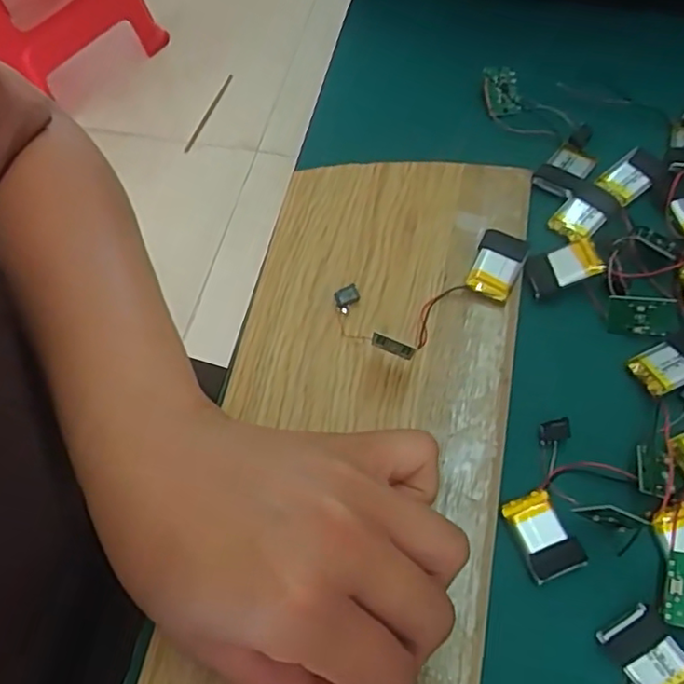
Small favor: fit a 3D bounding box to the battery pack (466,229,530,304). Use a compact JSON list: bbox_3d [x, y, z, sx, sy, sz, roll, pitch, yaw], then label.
[{"bbox_3d":[0.070,-0.034,0.285,0.020,0.010,0.030,18,67,13],"label":"battery pack"}]

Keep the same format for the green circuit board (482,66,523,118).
[{"bbox_3d":[0.085,-0.134,0.337,0.017,0.004,0.025,-13,99,-1],"label":"green circuit board"}]

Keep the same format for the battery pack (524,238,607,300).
[{"bbox_3d":[0.101,-0.035,0.287,0.030,0.007,0.019,-18,64,-4],"label":"battery pack"}]

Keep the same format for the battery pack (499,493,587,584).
[{"bbox_3d":[0.077,0.074,0.242,0.020,0.004,0.032,-21,64,-5],"label":"battery pack"}]

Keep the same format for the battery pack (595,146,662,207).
[{"bbox_3d":[0.141,-0.081,0.308,0.029,0.006,0.018,-41,67,-14],"label":"battery pack"}]

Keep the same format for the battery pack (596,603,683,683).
[{"bbox_3d":[0.108,0.111,0.222,0.019,0.010,0.031,-33,68,-12],"label":"battery pack"}]

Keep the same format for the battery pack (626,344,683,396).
[{"bbox_3d":[0.135,0.011,0.266,0.021,0.004,0.019,-24,64,-7],"label":"battery pack"}]

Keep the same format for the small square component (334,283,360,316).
[{"bbox_3d":[0.002,-0.019,0.284,0.011,0.009,0.008,-19,65,-6],"label":"small square component"}]

